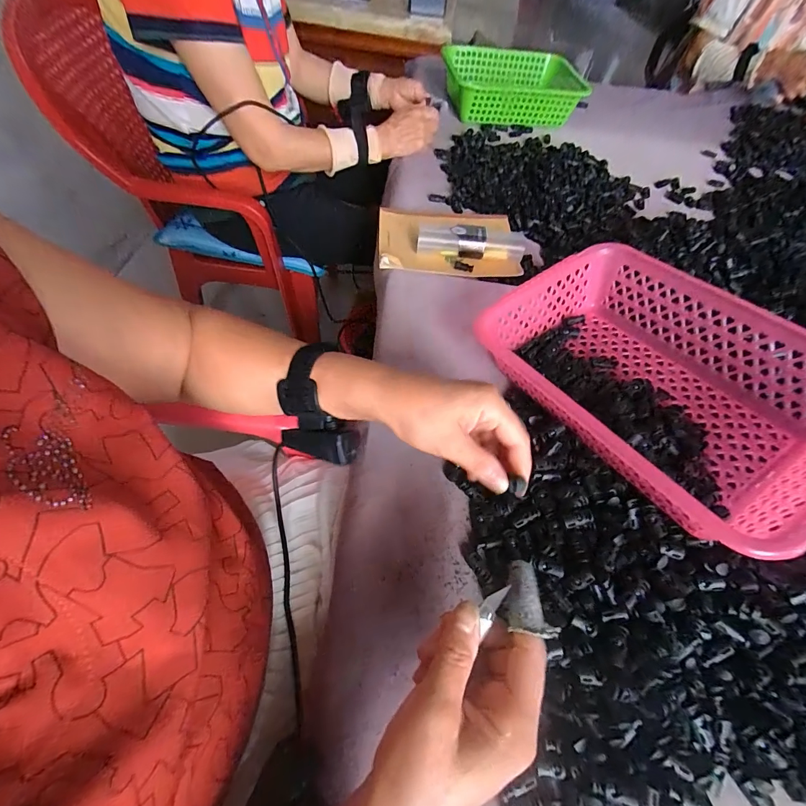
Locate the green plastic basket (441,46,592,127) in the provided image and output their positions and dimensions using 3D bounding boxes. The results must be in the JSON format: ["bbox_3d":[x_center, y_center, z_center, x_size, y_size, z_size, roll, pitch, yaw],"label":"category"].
[{"bbox_3d":[0.258,-0.713,0.852,0.315,0.077,0.208,-3,59,-9],"label":"green plastic basket"}]

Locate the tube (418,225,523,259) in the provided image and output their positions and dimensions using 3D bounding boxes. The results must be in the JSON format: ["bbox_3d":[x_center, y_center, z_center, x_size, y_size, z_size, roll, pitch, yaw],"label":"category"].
[{"bbox_3d":[0.098,-0.234,0.548,0.150,0.031,0.037,11,58,0],"label":"tube"}]

